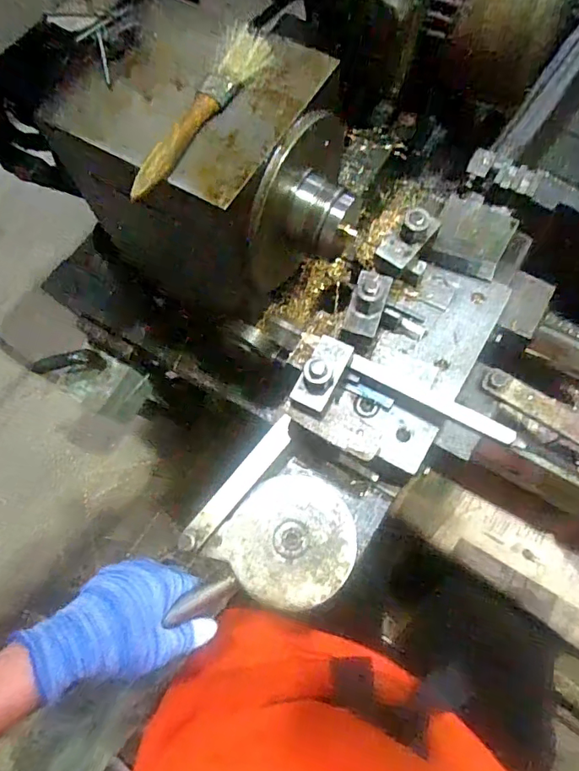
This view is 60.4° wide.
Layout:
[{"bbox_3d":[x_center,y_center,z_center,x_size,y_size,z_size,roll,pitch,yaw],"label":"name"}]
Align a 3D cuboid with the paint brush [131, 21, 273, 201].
[{"bbox_3d":[-0.059,-0.190,0.345,0.033,0.015,0.155,24,73,10],"label":"paint brush"}]

